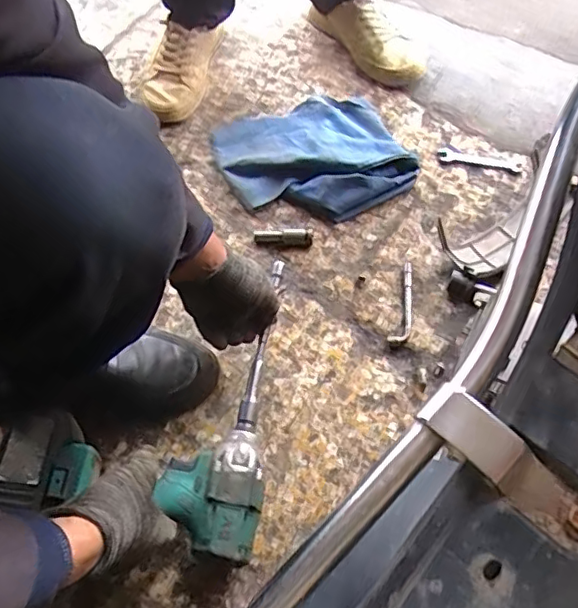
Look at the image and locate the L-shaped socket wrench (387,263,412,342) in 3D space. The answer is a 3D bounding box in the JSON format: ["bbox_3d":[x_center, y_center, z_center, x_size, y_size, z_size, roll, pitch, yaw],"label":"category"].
[{"bbox_3d":[0.143,-0.002,0.695,0.023,0.008,0.110,14,63,11],"label":"L-shaped socket wrench"}]

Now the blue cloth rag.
[{"bbox_3d":[0.028,-0.216,0.800,0.250,0.053,0.232,-15,60,-6],"label":"blue cloth rag"}]

